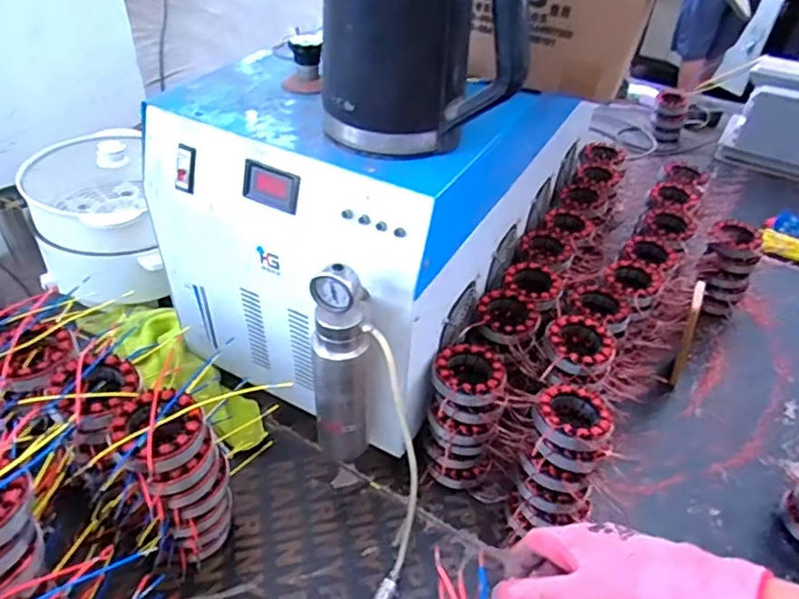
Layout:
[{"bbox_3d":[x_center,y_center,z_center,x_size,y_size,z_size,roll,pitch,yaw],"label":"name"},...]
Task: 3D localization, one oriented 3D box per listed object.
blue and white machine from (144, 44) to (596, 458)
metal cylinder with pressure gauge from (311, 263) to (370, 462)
[{"bbox_3d":[-0.027,-0.142,0.851,0.390,0.353,0.613,20,44,17],"label":"blue and white machine"},{"bbox_3d":[-0.064,0.078,0.642,0.061,0.274,0.066,1,41,-4],"label":"metal cylinder with pressure gauge"}]

